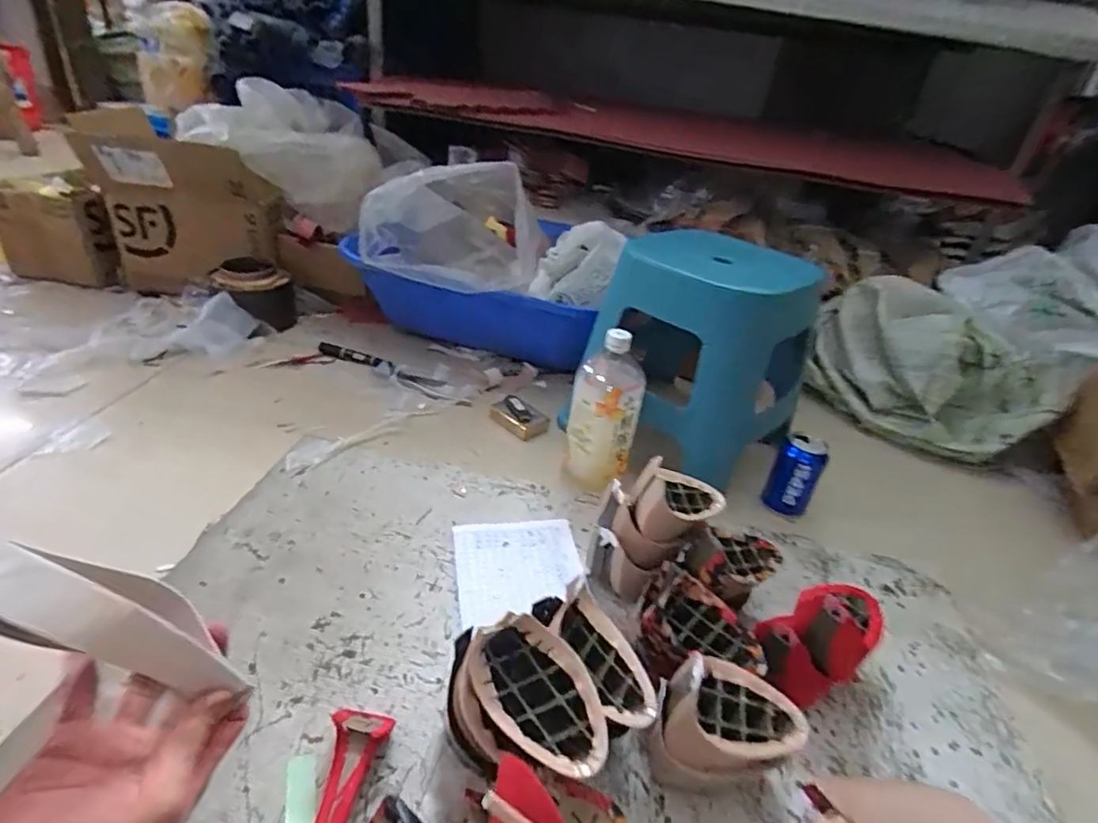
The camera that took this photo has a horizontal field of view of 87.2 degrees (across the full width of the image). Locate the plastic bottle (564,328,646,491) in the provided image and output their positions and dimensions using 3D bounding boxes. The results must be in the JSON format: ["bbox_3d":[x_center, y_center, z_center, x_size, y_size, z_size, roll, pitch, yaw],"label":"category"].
[{"bbox_3d":[0.074,0.007,0.794,0.094,0.222,0.084,11,32,5],"label":"plastic bottle"}]

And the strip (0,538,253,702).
[{"bbox_3d":[-0.224,0.093,0.273,0.032,0.196,0.035,-36,37,6],"label":"strip"}]

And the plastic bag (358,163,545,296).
[{"bbox_3d":[-0.158,-0.362,1.052,0.288,0.198,0.376,7,32,-1],"label":"plastic bag"}]

